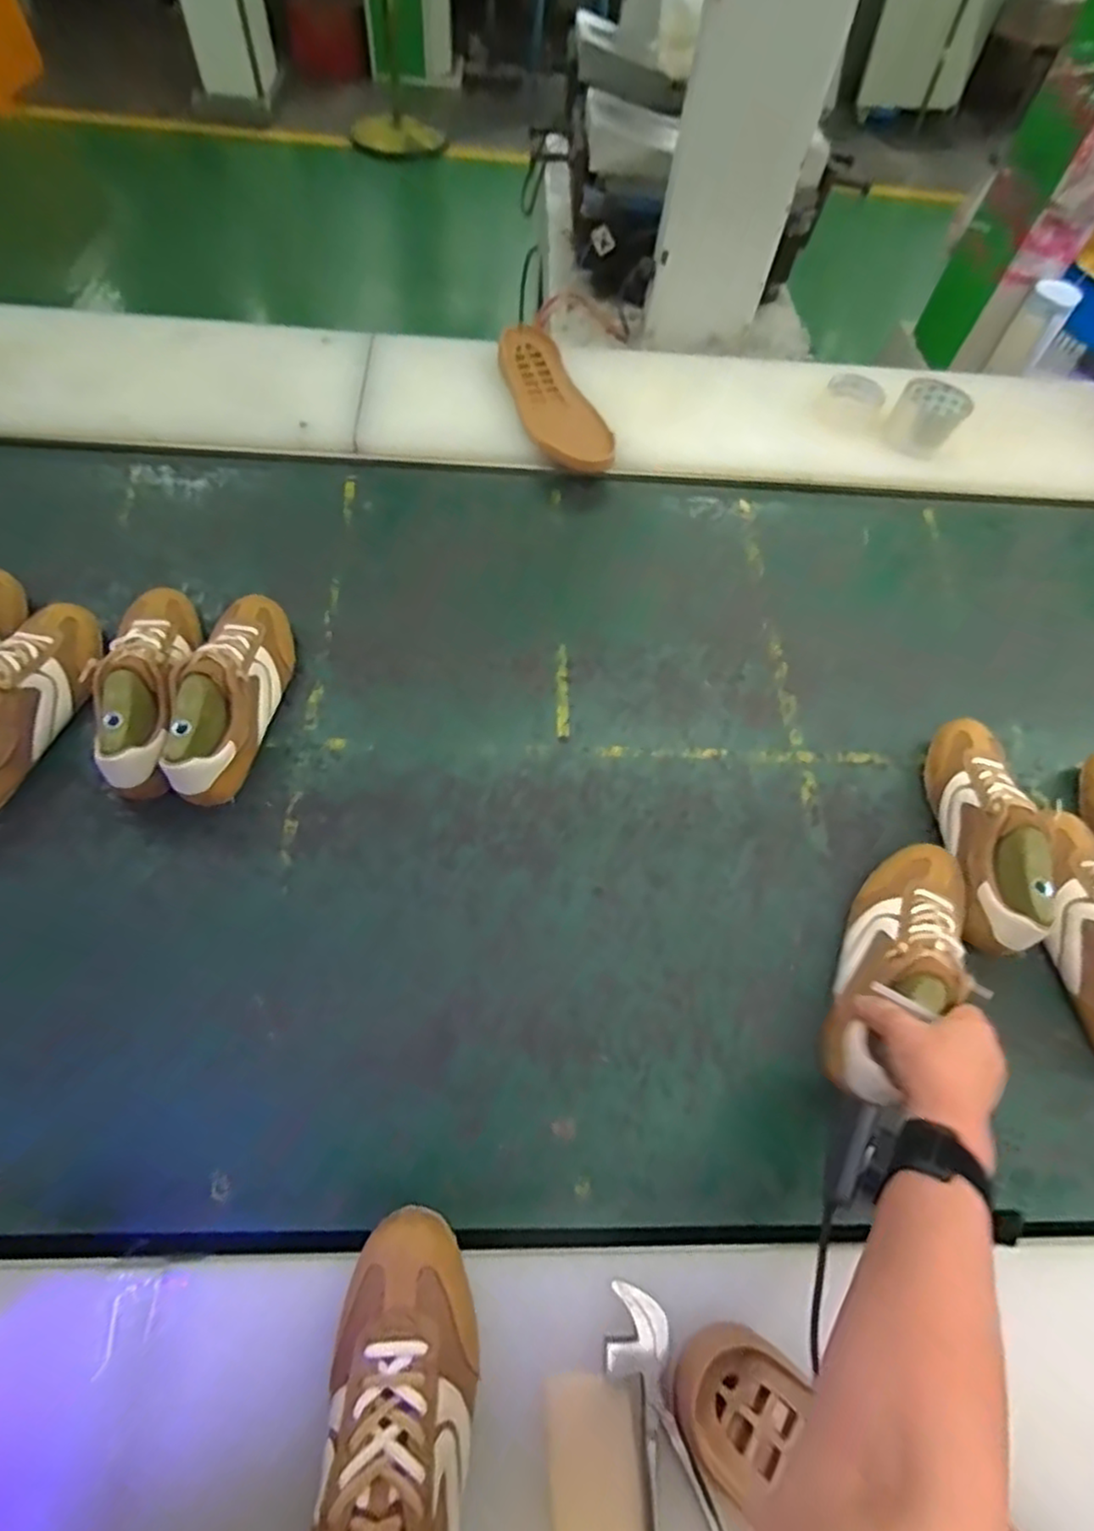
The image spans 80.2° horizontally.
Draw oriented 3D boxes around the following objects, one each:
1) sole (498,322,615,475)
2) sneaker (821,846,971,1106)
[{"bbox_3d":[0.008,-0.492,0.878,0.087,0.048,0.268,-20,66,-14],"label":"sole"},{"bbox_3d":[0.306,0.165,0.561,0.077,0.085,0.244,31,62,13],"label":"sneaker"}]

